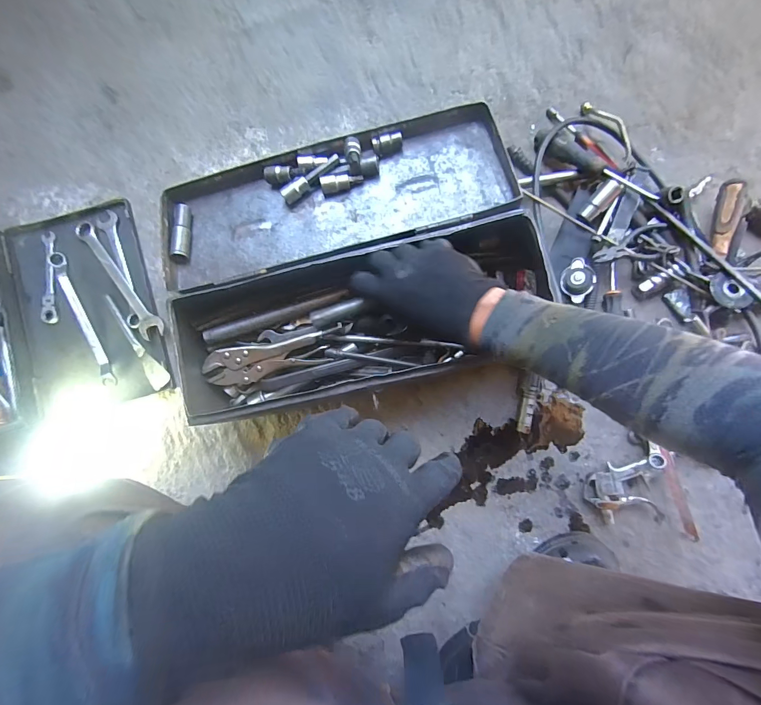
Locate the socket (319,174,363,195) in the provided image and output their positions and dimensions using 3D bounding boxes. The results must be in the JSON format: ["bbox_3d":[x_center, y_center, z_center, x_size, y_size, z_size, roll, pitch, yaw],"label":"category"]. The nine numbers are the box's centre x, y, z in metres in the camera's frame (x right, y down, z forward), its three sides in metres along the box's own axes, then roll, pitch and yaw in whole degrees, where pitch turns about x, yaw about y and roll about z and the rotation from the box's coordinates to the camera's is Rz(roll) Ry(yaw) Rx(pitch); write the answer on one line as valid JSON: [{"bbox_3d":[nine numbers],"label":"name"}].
[{"bbox_3d":[-0.050,-0.221,0.484,0.054,0.016,0.018,-15,85,-10],"label":"socket"}]

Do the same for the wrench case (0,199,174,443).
[{"bbox_3d":[-0.565,-0.049,0.600,0.407,0.067,0.337,-18,85,3],"label":"wrench case"}]

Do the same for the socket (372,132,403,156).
[{"bbox_3d":[0.010,-0.272,0.489,0.040,0.021,0.018,-18,85,3],"label":"socket"}]

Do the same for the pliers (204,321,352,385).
[{"bbox_3d":[-0.136,0.006,0.498,0.200,0.019,0.047,-13,85,4],"label":"pliers"}]

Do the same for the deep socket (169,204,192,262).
[{"bbox_3d":[-0.263,-0.159,0.493,0.020,0.018,0.085,-8,72,4],"label":"deep socket"}]

